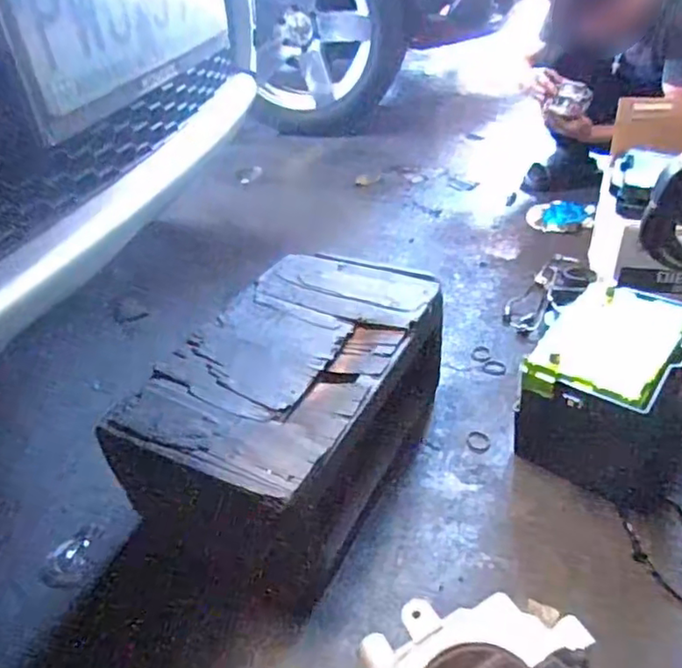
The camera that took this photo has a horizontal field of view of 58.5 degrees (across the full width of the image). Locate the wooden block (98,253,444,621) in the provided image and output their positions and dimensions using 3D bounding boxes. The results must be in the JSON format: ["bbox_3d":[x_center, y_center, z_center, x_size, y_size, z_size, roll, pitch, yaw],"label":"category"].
[{"bbox_3d":[-0.074,0.126,0.970,0.333,0.244,0.565,16,41,25],"label":"wooden block"}]

